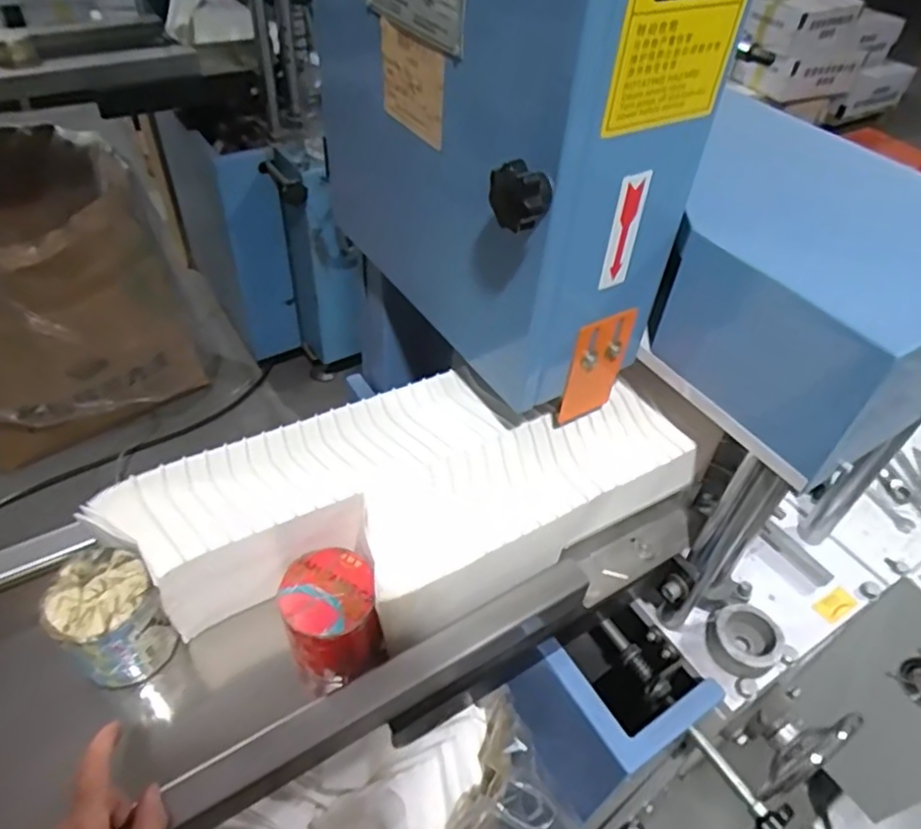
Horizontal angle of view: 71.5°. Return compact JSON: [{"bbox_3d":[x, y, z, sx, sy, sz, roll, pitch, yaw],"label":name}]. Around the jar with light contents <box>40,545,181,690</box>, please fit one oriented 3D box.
[{"bbox_3d":[-0.302,0.177,0.555,0.082,0.094,0.076,2,46,-3],"label":"jar with light contents"}]

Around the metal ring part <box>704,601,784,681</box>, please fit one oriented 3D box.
[{"bbox_3d":[0.332,0.267,0.752,0.080,0.035,0.080,26,49,19],"label":"metal ring part"}]

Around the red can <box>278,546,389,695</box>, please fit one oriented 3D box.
[{"bbox_3d":[-0.116,0.187,0.580,0.083,0.105,0.093,-13,48,-17],"label":"red can"}]

